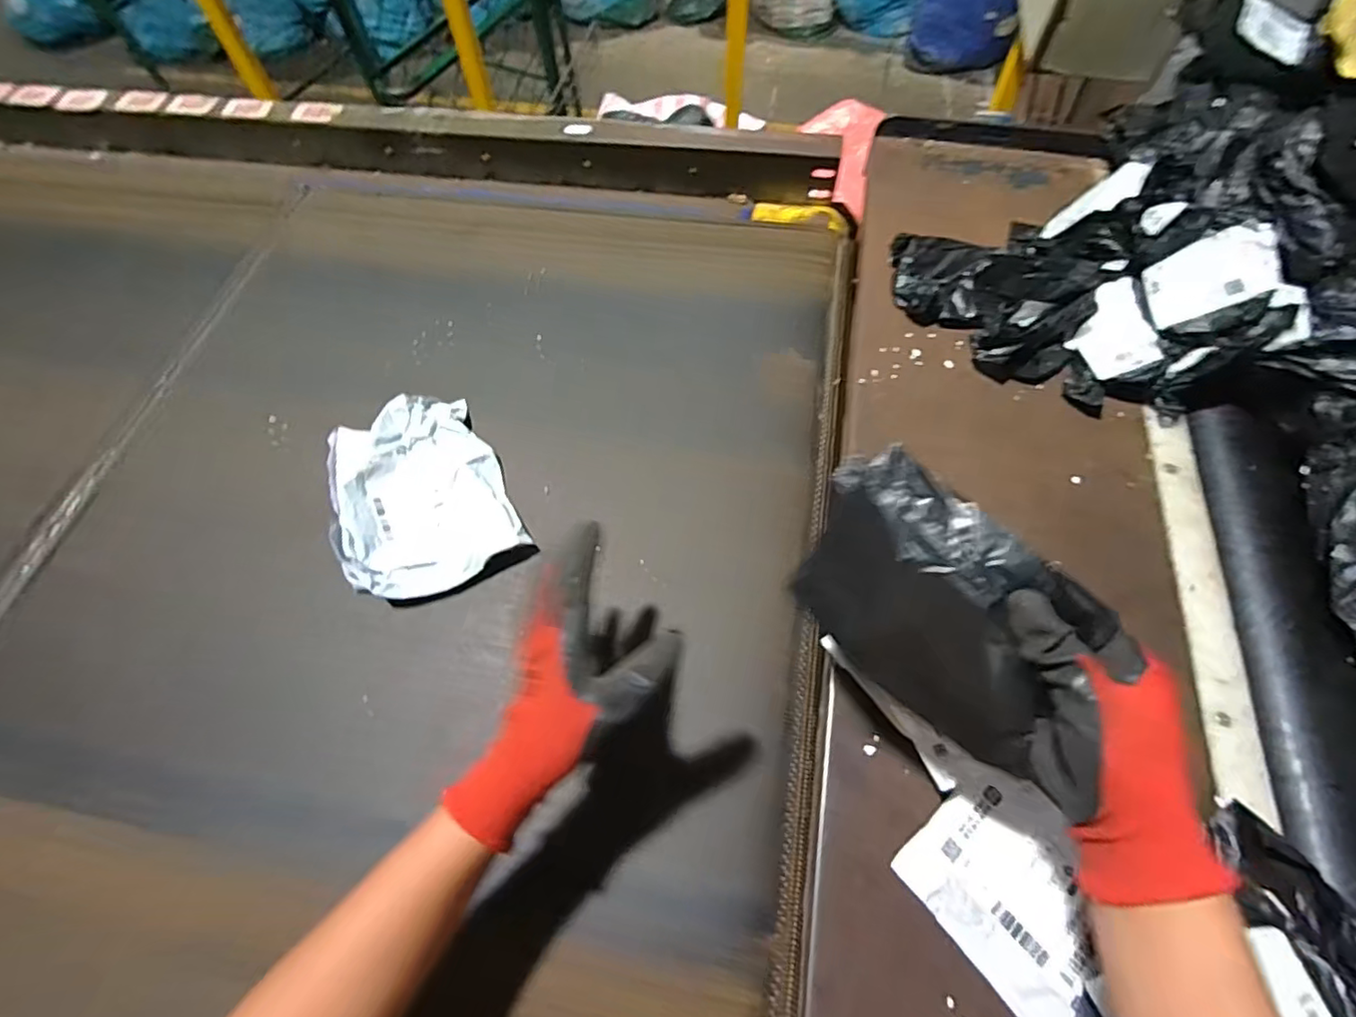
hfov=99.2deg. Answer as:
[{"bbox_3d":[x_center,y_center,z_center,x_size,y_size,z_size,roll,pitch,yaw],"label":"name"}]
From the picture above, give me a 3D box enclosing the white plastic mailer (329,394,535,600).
[{"bbox_3d":[-0.263,-0.019,0.578,0.159,0.025,0.215,-25,66,-12],"label":"white plastic mailer"}]

